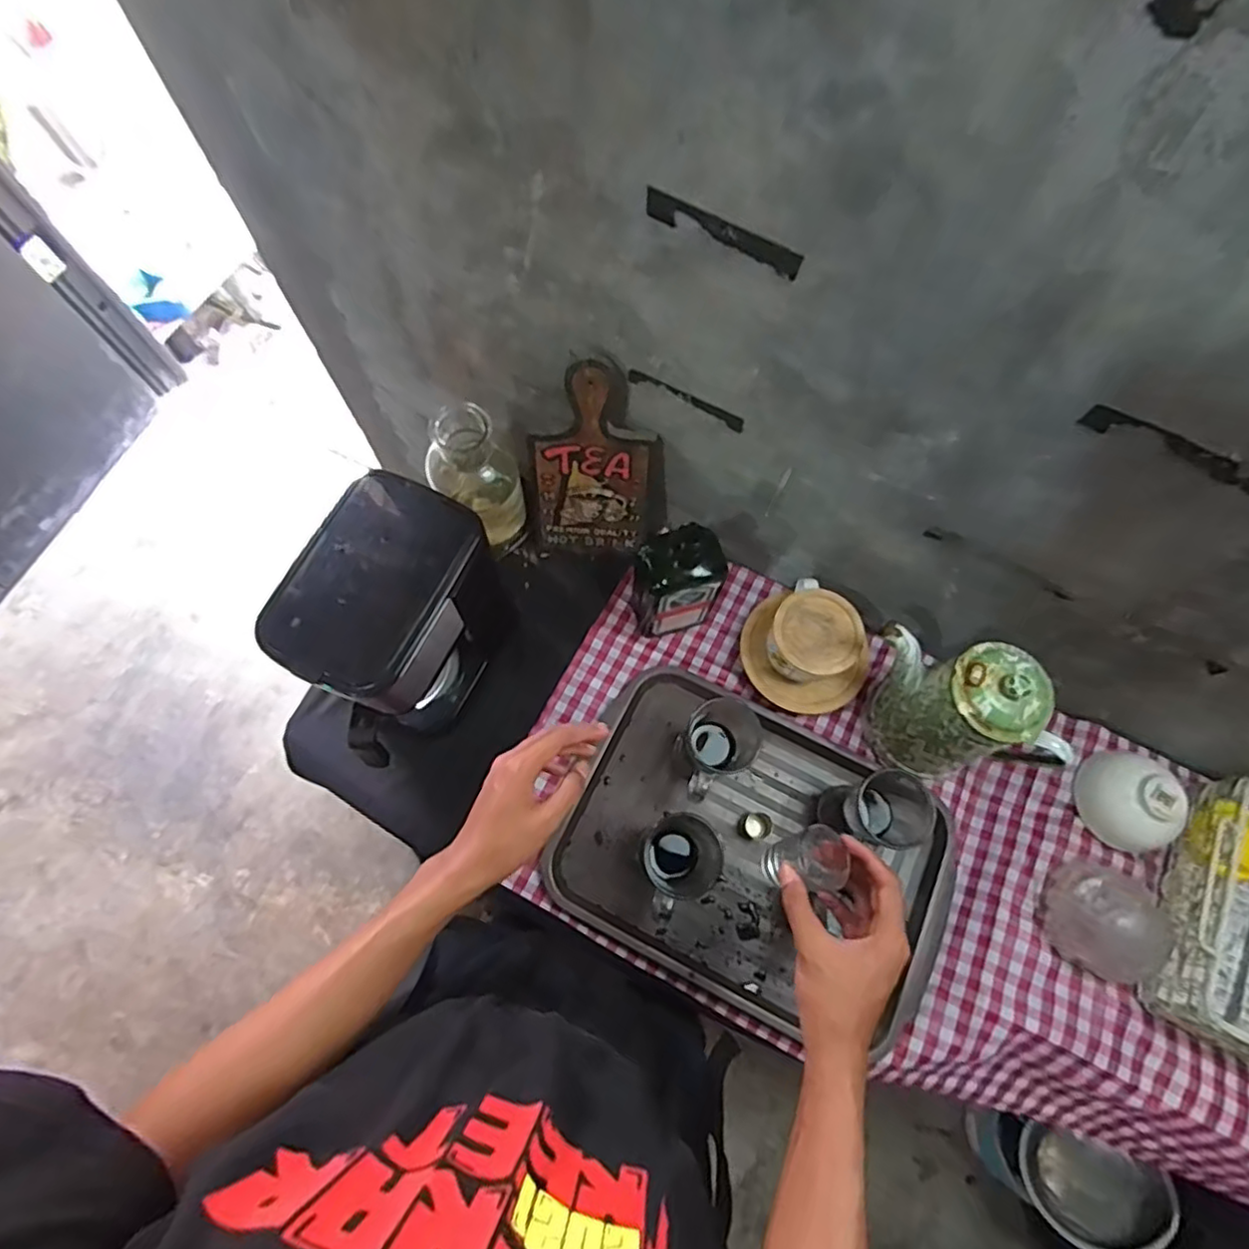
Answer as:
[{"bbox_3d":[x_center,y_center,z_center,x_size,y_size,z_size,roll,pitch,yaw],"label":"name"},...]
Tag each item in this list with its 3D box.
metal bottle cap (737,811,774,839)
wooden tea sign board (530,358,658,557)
[{"bbox_3d":[0.152,0.235,0.751,0.035,0.031,0.029,-6,71,-4],"label":"metal bottle cap"},{"bbox_3d":[-0.032,-0.179,0.736,0.145,0.270,0.027,6,57,-5],"label":"wooden tea sign board"}]

